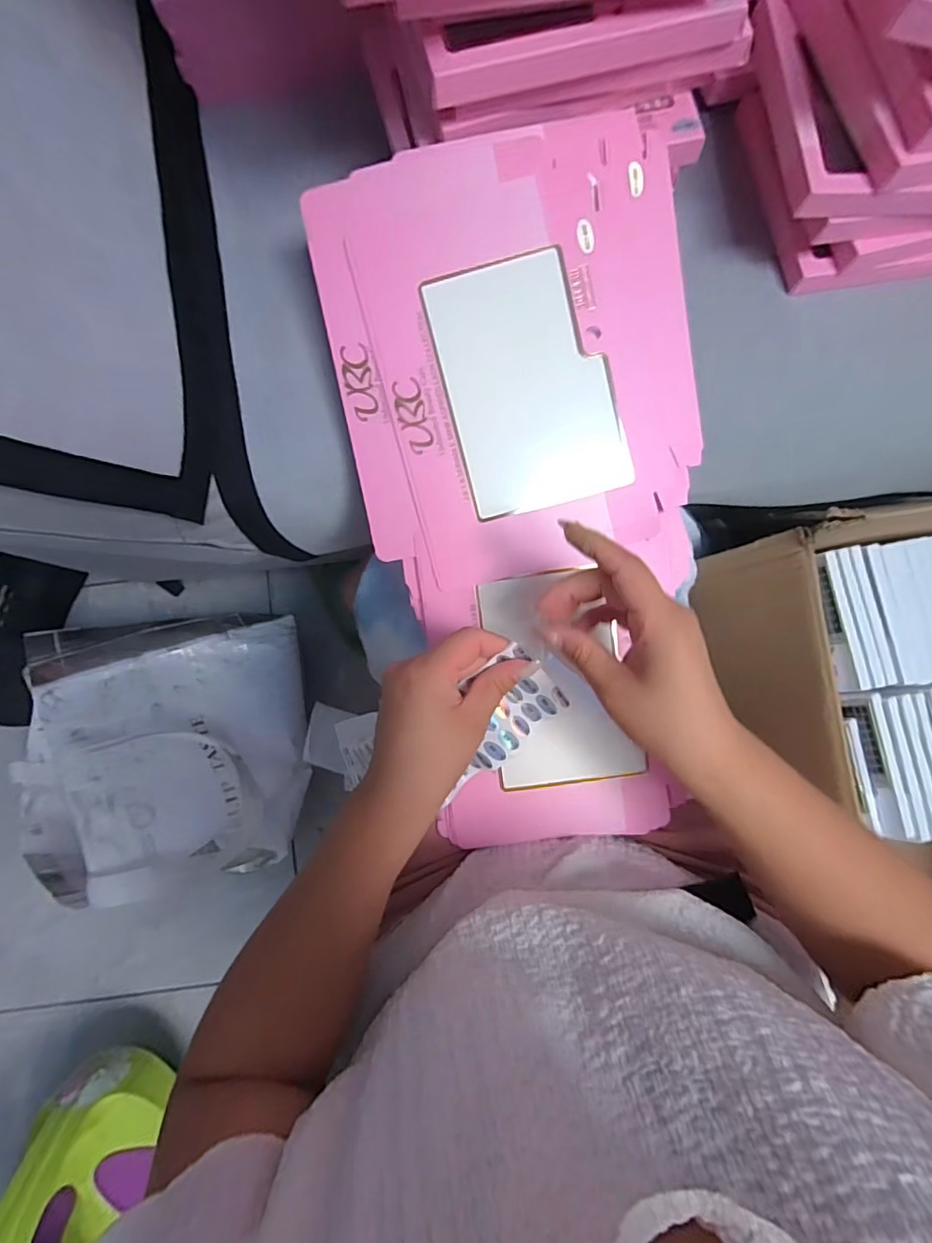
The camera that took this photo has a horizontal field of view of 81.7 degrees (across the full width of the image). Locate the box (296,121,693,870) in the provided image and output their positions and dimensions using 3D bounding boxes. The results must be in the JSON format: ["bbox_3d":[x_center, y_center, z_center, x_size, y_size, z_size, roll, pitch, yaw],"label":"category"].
[{"bbox_3d":[0.047,-0.070,0.374,0.231,0.013,0.469,-8,99,-1],"label":"box"}]

